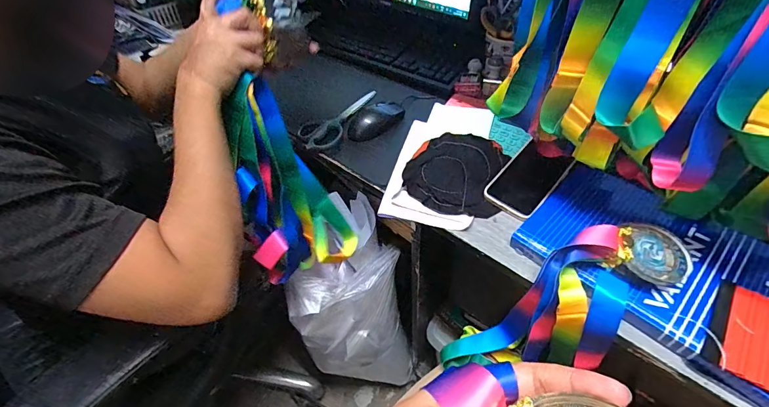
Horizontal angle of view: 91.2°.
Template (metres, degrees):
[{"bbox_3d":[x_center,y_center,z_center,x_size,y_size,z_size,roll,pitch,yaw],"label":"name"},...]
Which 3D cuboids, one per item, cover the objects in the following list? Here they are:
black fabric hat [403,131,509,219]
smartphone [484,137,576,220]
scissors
[{"bbox_3d":[0.104,-0.049,0.558,0.136,0.019,0.150,10,49,15],"label":"black fabric hat"},{"bbox_3d":[0.203,-0.036,0.533,0.072,0.009,0.130,35,68,26],"label":"smartphone"},{"bbox_3d":[-0.071,-0.152,0.664,0.184,0.015,0.070,-38,54,-26],"label":"scissors"}]

